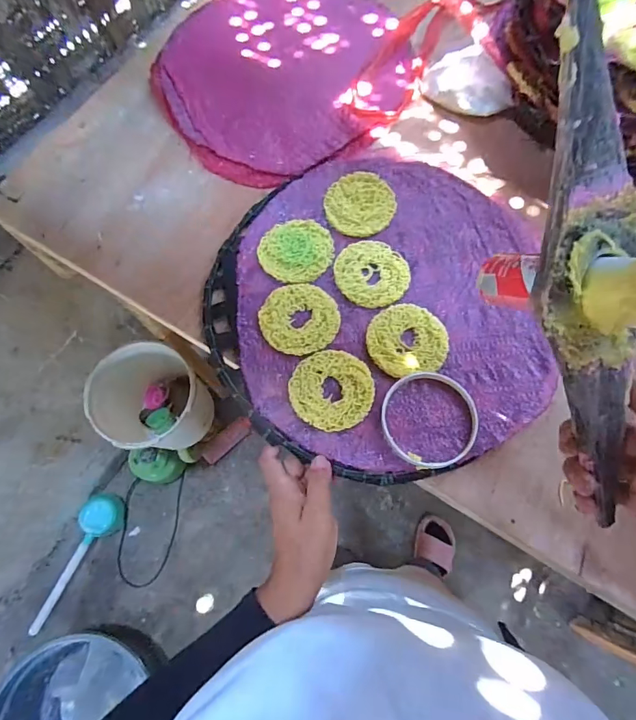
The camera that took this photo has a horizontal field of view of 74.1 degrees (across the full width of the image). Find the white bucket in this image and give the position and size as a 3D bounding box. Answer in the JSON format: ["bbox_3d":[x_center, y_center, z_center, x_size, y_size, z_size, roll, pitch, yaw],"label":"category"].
[{"bbox_3d":[-0.394,0.099,1.013,0.188,0.279,0.226,27,74,12],"label":"white bucket"}]

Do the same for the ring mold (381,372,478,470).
[{"bbox_3d":[0.104,0.055,0.394,0.088,0.013,0.091,-1,71,2],"label":"ring mold"}]

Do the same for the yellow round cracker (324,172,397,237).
[{"bbox_3d":[0.048,-0.177,0.479,0.077,0.012,0.079,-1,71,2],"label":"yellow round cracker"}]

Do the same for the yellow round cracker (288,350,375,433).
[{"bbox_3d":[0.013,0.029,0.410,0.080,0.007,0.078,-1,71,2],"label":"yellow round cracker"}]

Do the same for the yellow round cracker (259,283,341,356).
[{"bbox_3d":[-0.019,-0.043,0.436,0.078,0.007,0.077,-15,71,-2],"label":"yellow round cracker"}]

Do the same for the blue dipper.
[{"bbox_3d":[-0.670,0.558,1.178,0.095,0.093,0.363,21,73,10],"label":"blue dipper"}]

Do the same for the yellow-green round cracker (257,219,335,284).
[{"bbox_3d":[-0.024,-0.122,0.460,0.080,0.005,0.077,-1,71,2],"label":"yellow-green round cracker"}]

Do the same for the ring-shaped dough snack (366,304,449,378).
[{"bbox_3d":[0.090,-0.021,0.426,0.078,0.007,0.075,-1,71,2],"label":"ring-shaped dough snack"}]

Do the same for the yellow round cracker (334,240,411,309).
[{"bbox_3d":[0.058,-0.093,0.452,0.078,0.006,0.075,-1,71,2],"label":"yellow round cracker"}]

